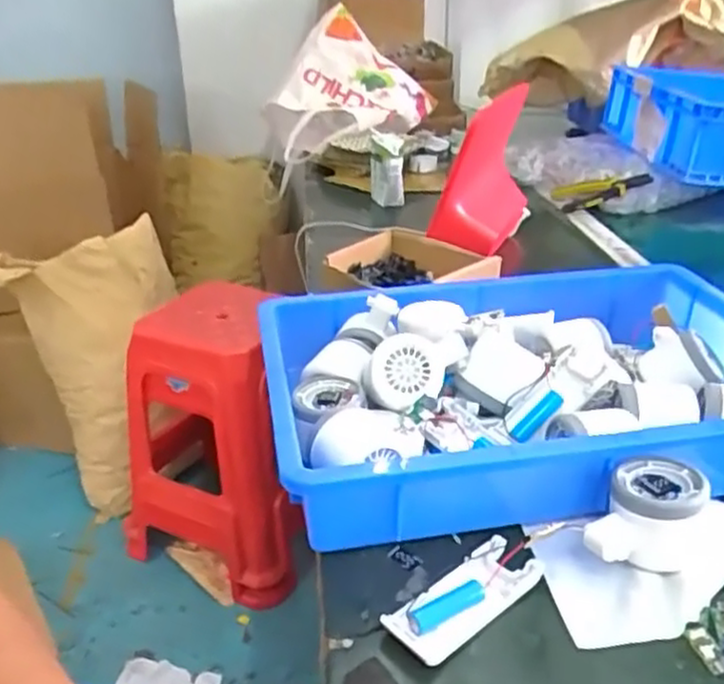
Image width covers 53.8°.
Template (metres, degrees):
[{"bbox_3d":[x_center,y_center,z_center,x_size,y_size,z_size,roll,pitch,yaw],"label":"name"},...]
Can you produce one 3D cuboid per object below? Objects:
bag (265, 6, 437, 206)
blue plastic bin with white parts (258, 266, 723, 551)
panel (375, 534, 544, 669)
[{"bbox_3d":[-0.012,-0.481,1.451,0.367,0.306,0.206,-11,28,-19],"label":"bag"},{"bbox_3d":[0.143,0.035,0.597,0.433,0.090,0.283,-5,27,-7],"label":"blue plastic bin with white parts"},{"bbox_3d":[0.062,0.152,0.433,0.102,0.015,0.036,-22,33,-34],"label":"panel"}]

